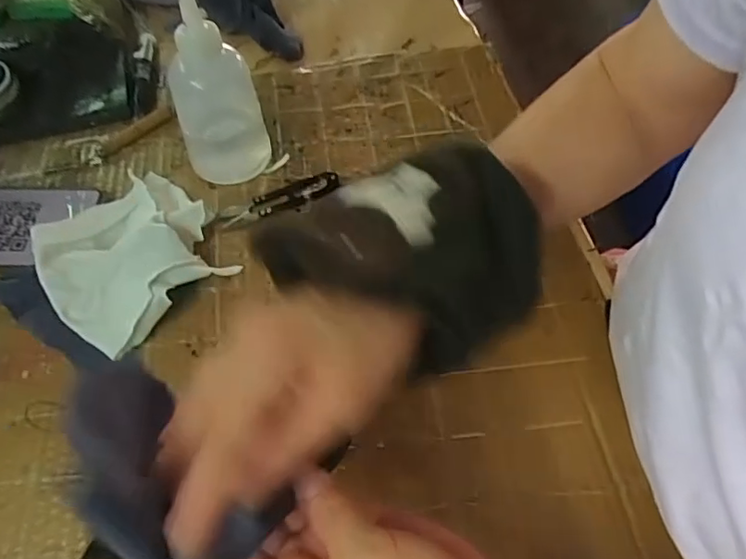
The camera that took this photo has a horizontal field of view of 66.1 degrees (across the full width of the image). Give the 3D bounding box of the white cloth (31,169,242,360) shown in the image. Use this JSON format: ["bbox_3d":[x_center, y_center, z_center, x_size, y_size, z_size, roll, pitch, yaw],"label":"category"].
[{"bbox_3d":[-0.174,-0.021,0.408,0.118,0.034,0.116,-40,66,-22],"label":"white cloth"}]

